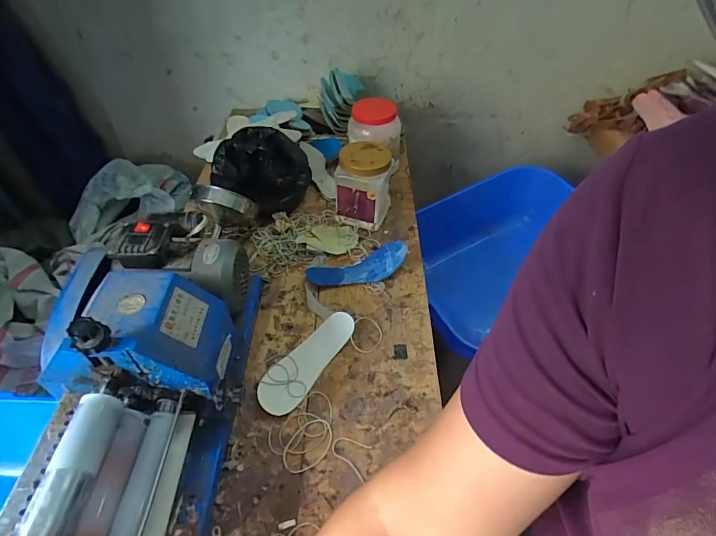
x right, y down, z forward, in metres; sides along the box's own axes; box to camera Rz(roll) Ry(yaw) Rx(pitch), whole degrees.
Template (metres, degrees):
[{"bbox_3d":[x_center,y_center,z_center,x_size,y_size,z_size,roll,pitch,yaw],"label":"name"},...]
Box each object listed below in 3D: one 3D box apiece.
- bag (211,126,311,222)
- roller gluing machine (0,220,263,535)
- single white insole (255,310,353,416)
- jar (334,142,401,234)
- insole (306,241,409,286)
[{"bbox_3d":[-0.239,-0.242,1.034,0.243,0.123,0.233,-13,48,-12],"label":"bag"},{"bbox_3d":[-0.310,0.193,0.549,0.250,0.225,0.625,-2,47,-2],"label":"roller gluing machine"},{"bbox_3d":[-0.096,0.165,0.752,0.078,0.026,0.221,26,52,22],"label":"single white insole"},{"bbox_3d":[0.020,-0.198,0.981,0.124,0.165,0.115,15,49,13],"label":"jar"},{"bbox_3d":[0.002,-0.003,0.896,0.224,0.041,0.084,-16,49,-15],"label":"insole"}]

